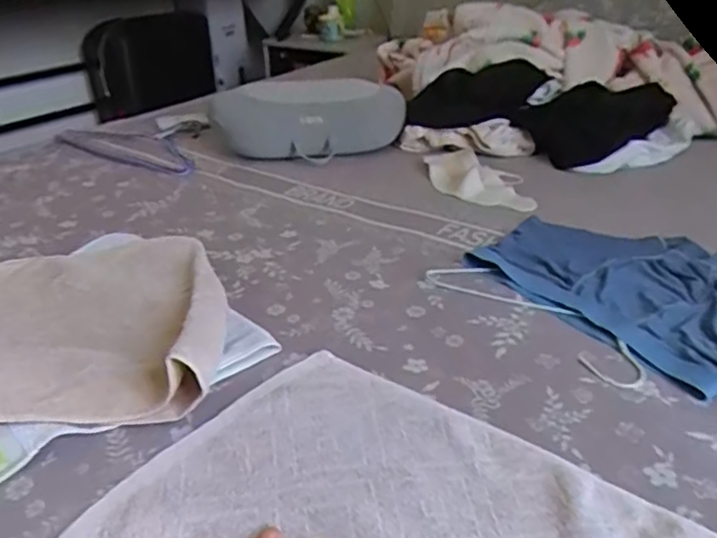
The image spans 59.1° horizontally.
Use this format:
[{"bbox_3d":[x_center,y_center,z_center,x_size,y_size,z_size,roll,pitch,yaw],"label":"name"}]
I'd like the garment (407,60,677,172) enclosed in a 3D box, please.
[{"bbox_3d":[0.315,-0.288,1.141,0.431,0.132,0.180,12,33,23],"label":"garment"}]

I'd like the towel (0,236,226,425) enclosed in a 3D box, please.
[{"bbox_3d":[-0.323,0.053,0.665,0.342,0.061,0.331,-8,30,-10],"label":"towel"}]

